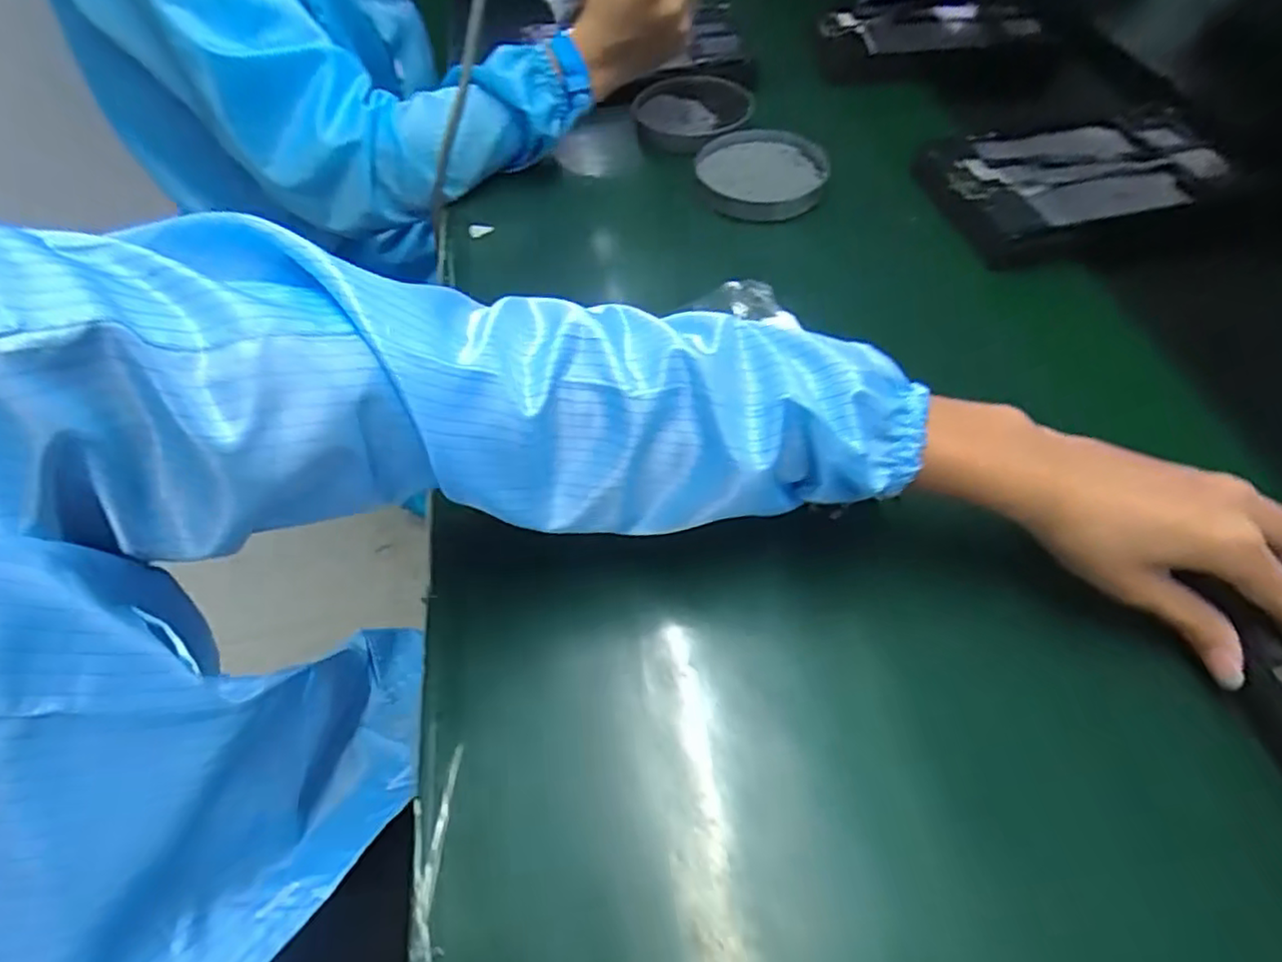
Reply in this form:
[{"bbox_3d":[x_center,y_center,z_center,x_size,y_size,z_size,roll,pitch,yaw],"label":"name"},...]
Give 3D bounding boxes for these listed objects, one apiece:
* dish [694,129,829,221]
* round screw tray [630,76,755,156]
[{"bbox_3d":[0.109,-0.280,0.597,0.112,0.029,0.120,-1,54,1],"label":"dish"},{"bbox_3d":[0.055,-0.371,0.654,0.120,0.021,0.137,-5,54,-2],"label":"round screw tray"}]

